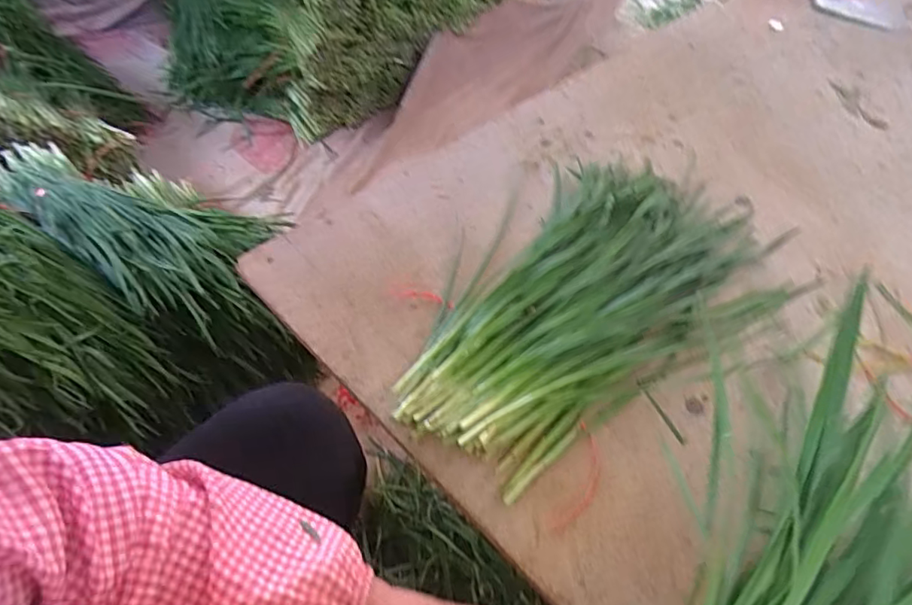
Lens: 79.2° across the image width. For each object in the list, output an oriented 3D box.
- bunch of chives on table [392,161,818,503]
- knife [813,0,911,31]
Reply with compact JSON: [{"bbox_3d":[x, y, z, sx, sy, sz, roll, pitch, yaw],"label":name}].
[{"bbox_3d":[0.141,-0.030,0.574,0.485,0.037,0.269,-27,60,-22],"label":"bunch of chives on table"},{"bbox_3d":[0.723,-0.582,1.048,0.270,0.020,0.086,30,57,16],"label":"knife"}]

